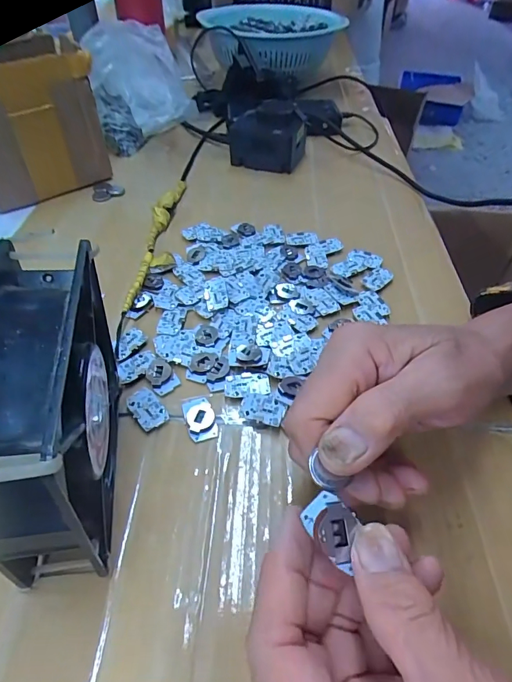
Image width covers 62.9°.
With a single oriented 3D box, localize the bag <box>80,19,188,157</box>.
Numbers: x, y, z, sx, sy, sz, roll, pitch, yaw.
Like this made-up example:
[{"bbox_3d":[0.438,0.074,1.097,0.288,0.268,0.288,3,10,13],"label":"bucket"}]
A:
[{"bbox_3d":[-0.140,-0.294,0.491,0.102,0.120,0.077,-12,49,-11],"label":"bag"}]

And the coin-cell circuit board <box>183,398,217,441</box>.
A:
[{"bbox_3d":[-0.036,0.048,0.264,0.018,0.006,0.031,-14,50,-12],"label":"coin-cell circuit board"}]

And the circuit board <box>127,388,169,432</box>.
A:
[{"bbox_3d":[-0.070,0.043,0.267,0.017,0.004,0.030,-33,56,-26],"label":"circuit board"}]

